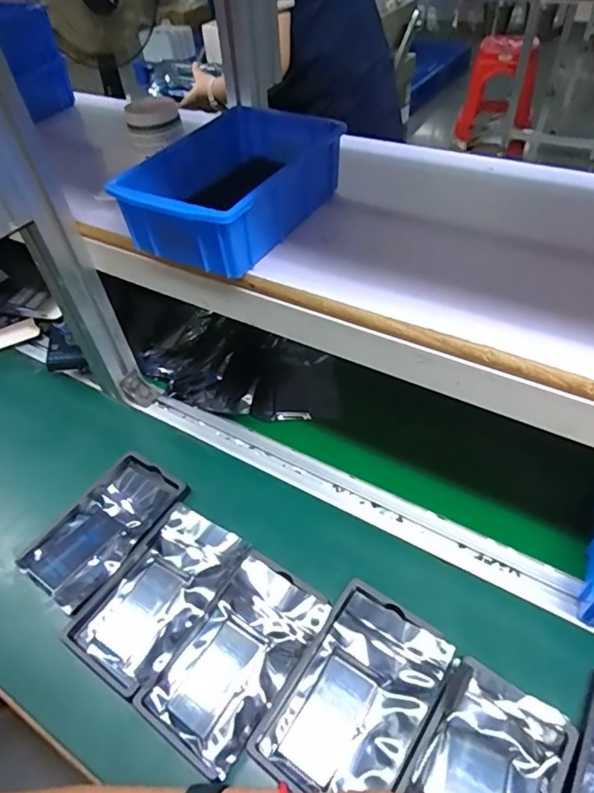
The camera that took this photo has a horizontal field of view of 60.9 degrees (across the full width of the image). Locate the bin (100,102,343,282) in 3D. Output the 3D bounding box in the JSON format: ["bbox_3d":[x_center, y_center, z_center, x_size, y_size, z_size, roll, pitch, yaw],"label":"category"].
[{"bbox_3d":[-0.058,-0.194,0.470,0.133,0.064,0.193,24,53,25],"label":"bin"}]

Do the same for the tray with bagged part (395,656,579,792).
[{"bbox_3d":[0.129,0.281,0.358,0.093,0.022,0.157,26,54,26],"label":"tray with bagged part"}]

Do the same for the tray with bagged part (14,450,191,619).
[{"bbox_3d":[-0.197,0.135,0.526,0.100,0.019,0.157,27,55,27],"label":"tray with bagged part"}]

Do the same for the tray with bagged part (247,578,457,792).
[{"bbox_3d":[0.051,0.236,0.403,0.104,0.019,0.159,26,54,26],"label":"tray with bagged part"}]

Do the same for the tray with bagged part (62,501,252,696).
[{"bbox_3d":[-0.127,0.180,0.473,0.097,0.028,0.160,25,54,25],"label":"tray with bagged part"}]

